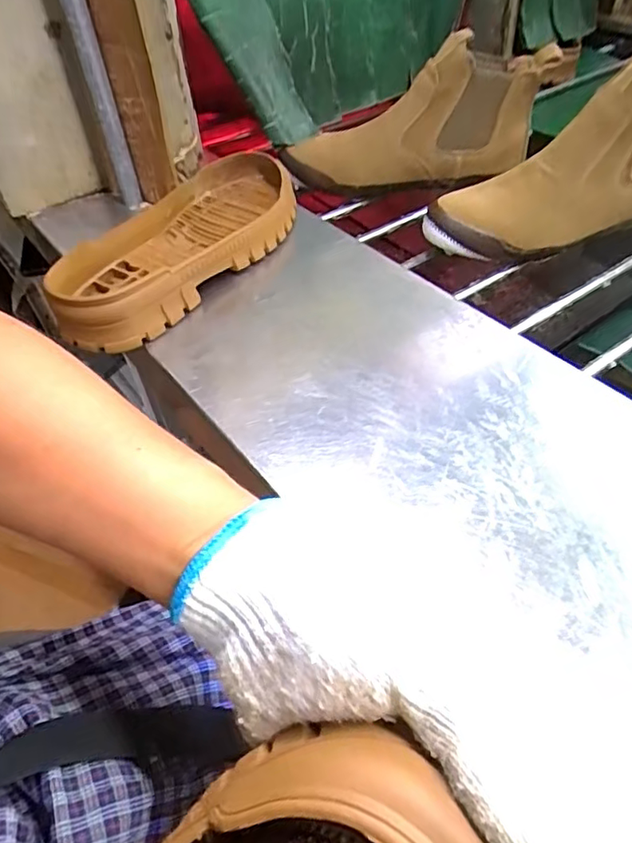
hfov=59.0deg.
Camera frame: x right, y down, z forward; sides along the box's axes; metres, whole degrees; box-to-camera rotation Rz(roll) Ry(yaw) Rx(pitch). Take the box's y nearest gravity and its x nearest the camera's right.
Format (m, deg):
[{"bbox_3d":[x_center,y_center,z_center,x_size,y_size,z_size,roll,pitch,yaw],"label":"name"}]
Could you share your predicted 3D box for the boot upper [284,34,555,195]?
[{"bbox_3d":[0.116,-0.334,0.637,0.301,0.146,0.064,-15,46,9],"label":"boot upper"}]

